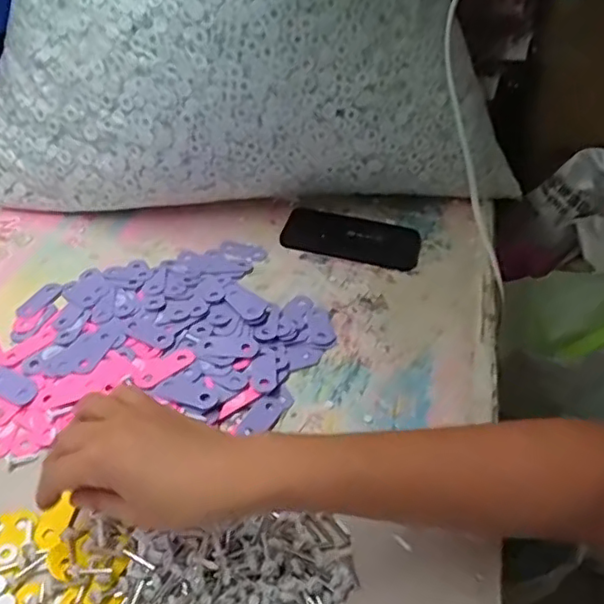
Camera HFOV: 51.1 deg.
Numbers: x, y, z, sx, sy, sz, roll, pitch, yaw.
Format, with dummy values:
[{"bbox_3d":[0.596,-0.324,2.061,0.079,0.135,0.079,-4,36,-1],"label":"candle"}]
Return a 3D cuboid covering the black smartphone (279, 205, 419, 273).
[{"bbox_3d":[0.061,-0.081,0.772,0.165,0.009,0.074,13,43,10],"label":"black smartphone"}]

